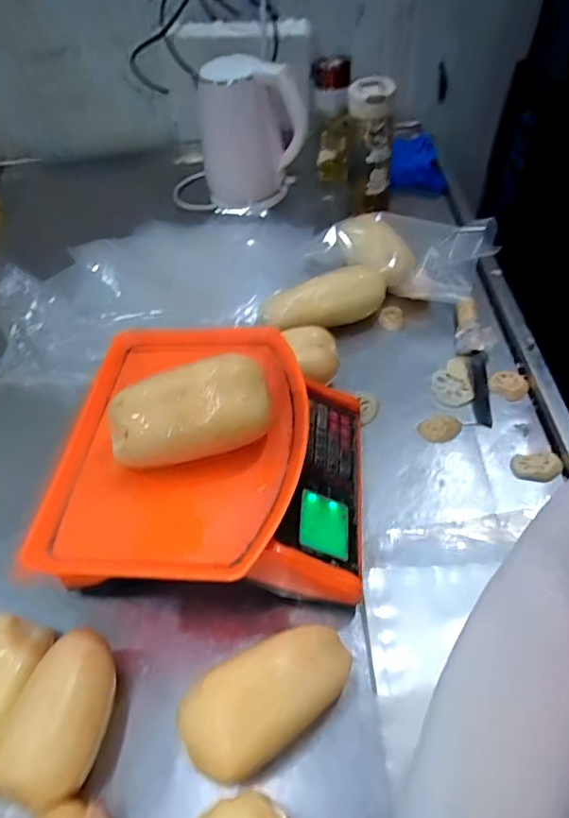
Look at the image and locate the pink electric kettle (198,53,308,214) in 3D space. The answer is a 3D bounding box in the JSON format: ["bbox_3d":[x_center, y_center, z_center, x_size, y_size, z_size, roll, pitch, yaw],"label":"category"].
[{"bbox_3d":[-0.059,-0.471,0.908,0.172,0.211,0.133,-7,48,-1],"label":"pink electric kettle"}]

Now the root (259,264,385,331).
[{"bbox_3d":[0.053,-0.155,0.734,0.174,0.056,0.058,-11,48,-4],"label":"root"}]

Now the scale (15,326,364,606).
[{"bbox_3d":[-0.057,0.057,0.535,0.270,0.123,0.281,2,49,7],"label":"scale"}]

